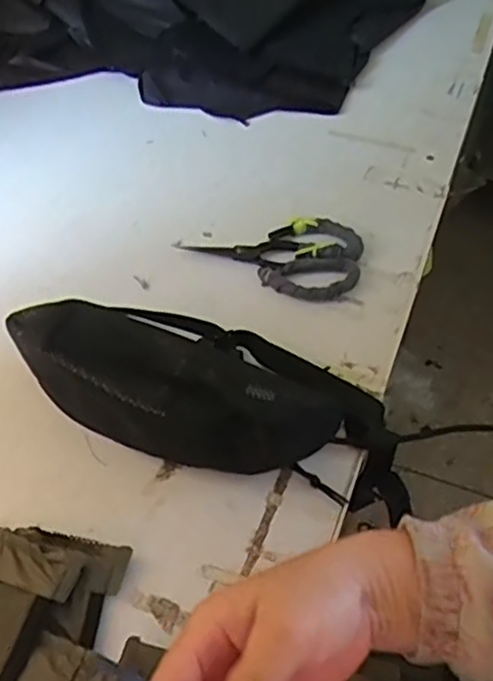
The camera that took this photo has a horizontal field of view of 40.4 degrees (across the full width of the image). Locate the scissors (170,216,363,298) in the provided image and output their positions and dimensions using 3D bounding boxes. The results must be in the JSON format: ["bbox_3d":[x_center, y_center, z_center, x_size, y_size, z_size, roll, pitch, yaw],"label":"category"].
[{"bbox_3d":[0.025,-0.092,0.683,0.179,0.013,0.103,9,55,9],"label":"scissors"}]

